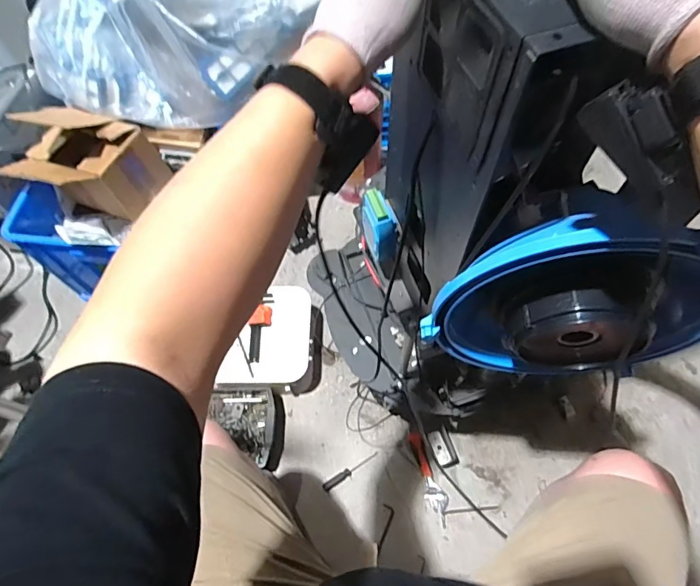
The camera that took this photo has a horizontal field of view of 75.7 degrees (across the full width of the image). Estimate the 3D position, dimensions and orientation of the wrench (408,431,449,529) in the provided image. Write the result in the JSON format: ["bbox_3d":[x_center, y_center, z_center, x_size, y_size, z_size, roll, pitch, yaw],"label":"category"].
[{"bbox_3d":[0.176,0.414,1.009,0.044,0.020,0.200,-19,63,-9],"label":"wrench"}]

